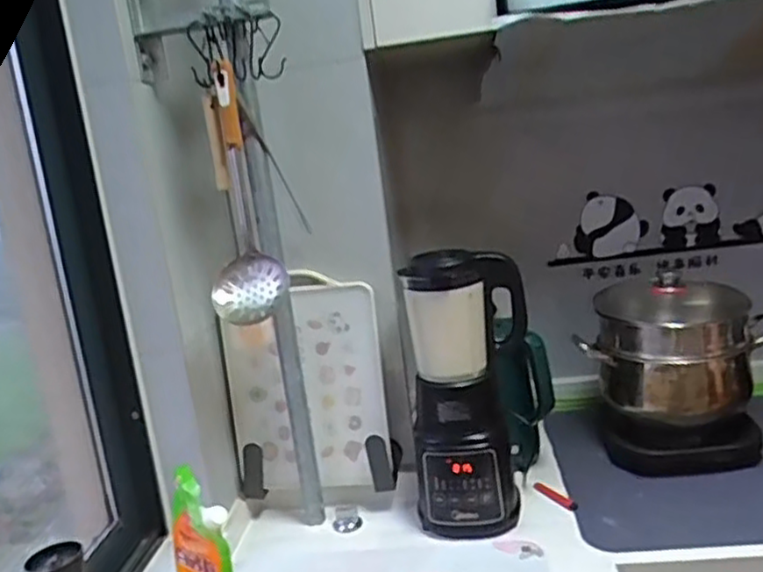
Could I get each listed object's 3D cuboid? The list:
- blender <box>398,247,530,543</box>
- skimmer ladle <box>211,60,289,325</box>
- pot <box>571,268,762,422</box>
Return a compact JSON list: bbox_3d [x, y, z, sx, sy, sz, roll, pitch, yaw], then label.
[{"bbox_3d":[0.147,0.156,1.152,0.187,0.436,0.220,-6,12,9],"label":"blender"},{"bbox_3d":[-0.210,-0.128,0.993,0.102,0.350,0.082,-11,12,-15],"label":"skimmer ladle"},{"bbox_3d":[0.504,0.107,1.240,0.257,0.218,0.259,-7,12,2],"label":"pot"}]

